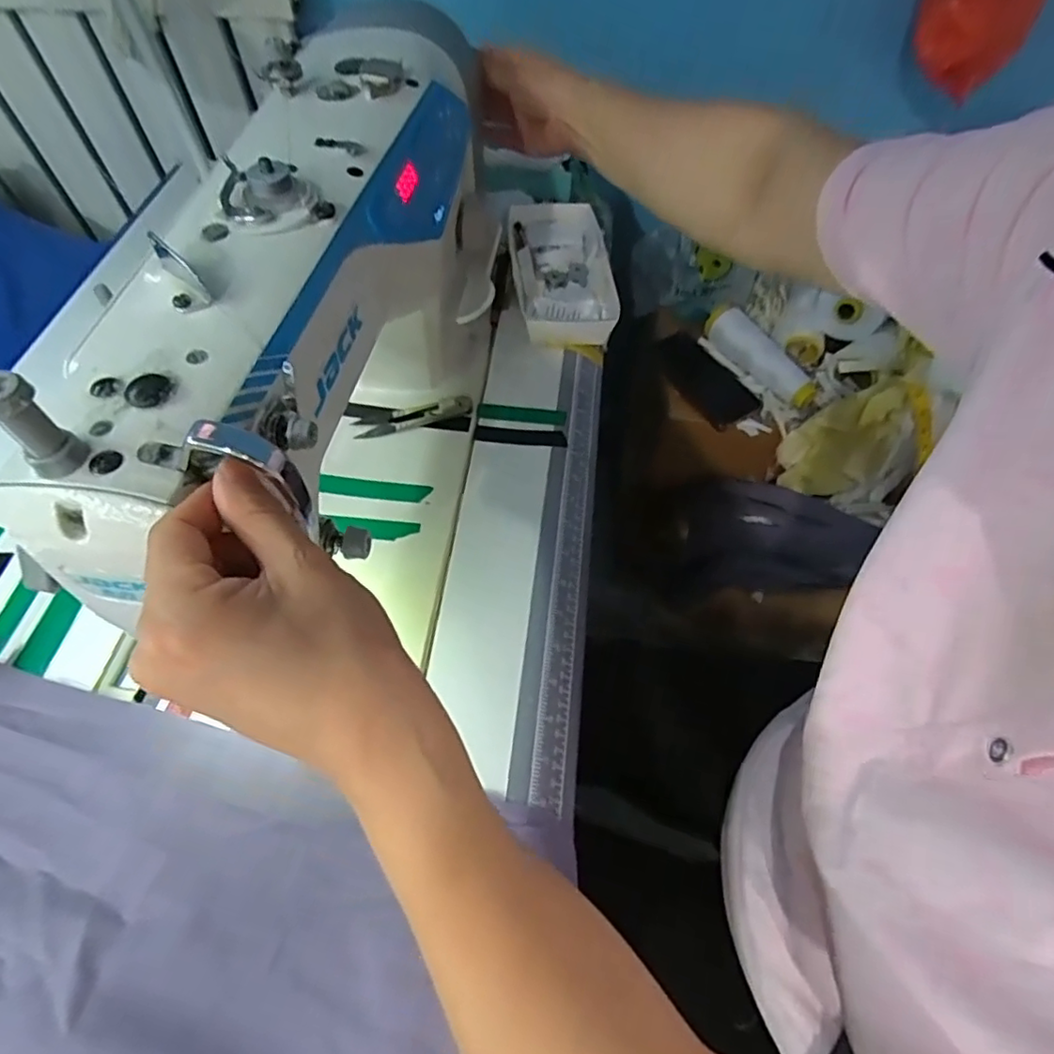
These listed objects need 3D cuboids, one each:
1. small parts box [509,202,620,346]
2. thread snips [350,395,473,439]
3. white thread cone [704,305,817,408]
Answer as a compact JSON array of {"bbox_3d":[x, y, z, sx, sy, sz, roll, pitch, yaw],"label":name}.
[{"bbox_3d":[0.035,-0.262,0.614,0.094,0.033,0.190,-3,56,-4],"label":"small parts box"},{"bbox_3d":[-0.100,-0.098,0.531,0.102,0.008,0.028,-10,57,-8],"label":"thread snips"},{"bbox_3d":[0.306,-0.222,0.793,0.049,0.044,0.171,-29,63,-18],"label":"white thread cone"}]

